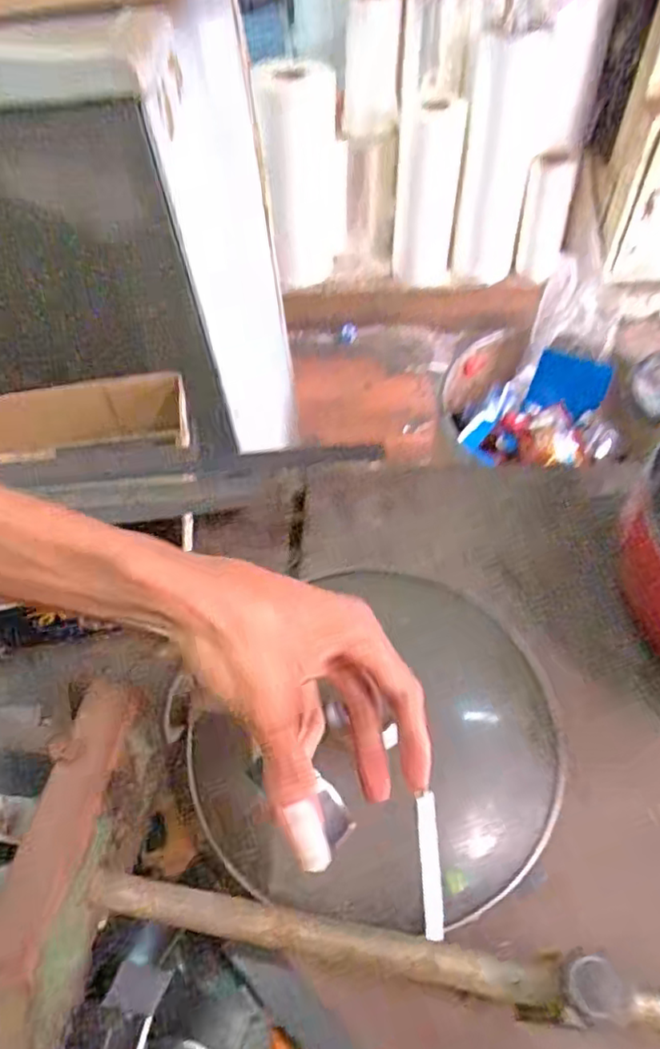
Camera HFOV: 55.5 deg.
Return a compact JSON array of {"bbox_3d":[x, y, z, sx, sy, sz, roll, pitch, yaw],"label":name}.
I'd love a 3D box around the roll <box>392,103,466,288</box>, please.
[{"bbox_3d":[0.268,-0.902,1.734,0.170,0.417,0.173,3,53,5],"label":"roll"}]

